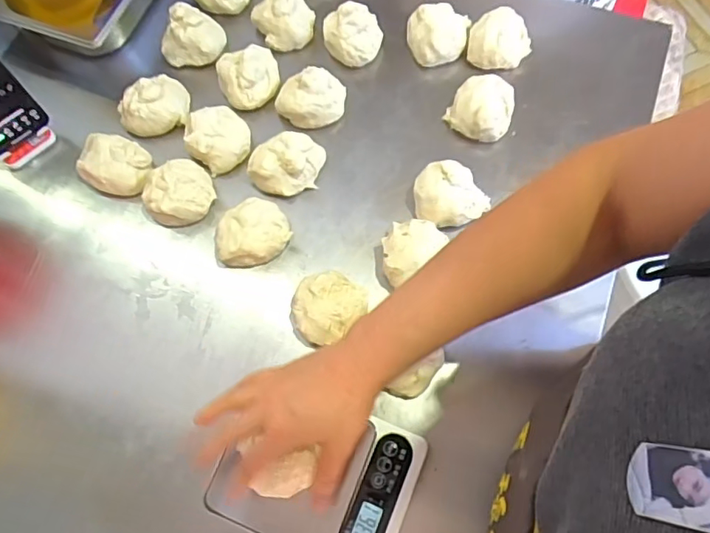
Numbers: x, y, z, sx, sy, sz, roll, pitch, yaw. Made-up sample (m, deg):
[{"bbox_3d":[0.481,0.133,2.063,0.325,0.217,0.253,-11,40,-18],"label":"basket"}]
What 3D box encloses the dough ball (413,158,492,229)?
[{"bbox_3d":[0.101,-0.075,0.567,0.081,0.048,0.068,-6,68,1],"label":"dough ball"}]

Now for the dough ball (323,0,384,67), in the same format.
[{"bbox_3d":[-0.002,-0.279,0.644,0.070,0.048,0.065,-8,68,0],"label":"dough ball"}]

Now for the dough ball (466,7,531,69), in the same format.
[{"bbox_3d":[0.170,-0.267,0.628,0.072,0.035,0.064,8,69,6],"label":"dough ball"}]

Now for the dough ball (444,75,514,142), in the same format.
[{"bbox_3d":[0.141,-0.179,0.599,0.068,0.042,0.064,-1,69,3],"label":"dough ball"}]

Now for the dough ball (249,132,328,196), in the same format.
[{"bbox_3d":[-0.077,-0.113,0.588,0.077,0.038,0.065,13,70,8],"label":"dough ball"}]

